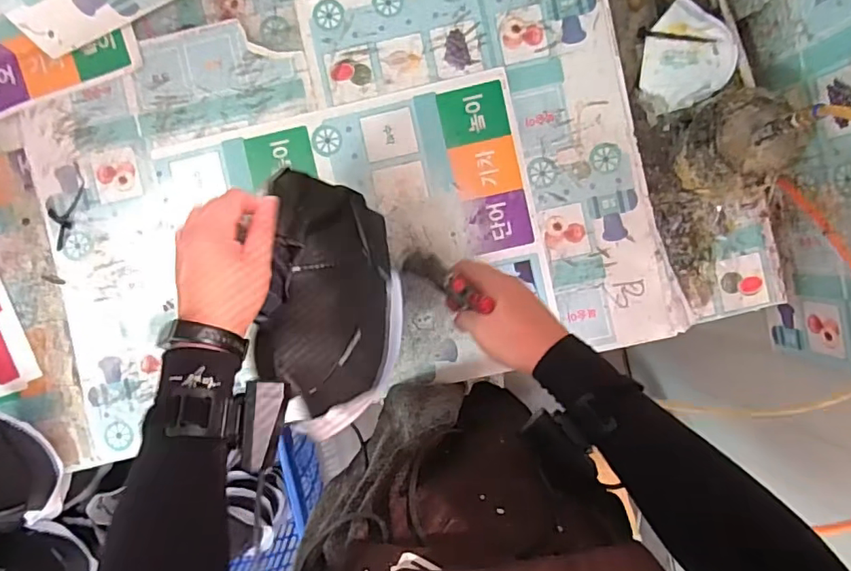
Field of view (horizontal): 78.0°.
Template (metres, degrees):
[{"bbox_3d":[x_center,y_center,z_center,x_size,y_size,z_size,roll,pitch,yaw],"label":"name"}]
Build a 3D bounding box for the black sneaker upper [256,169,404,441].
[{"bbox_3d":[-0.094,0.014,0.512,0.149,0.078,0.248,6,76,2],"label":"black sneaker upper"}]

